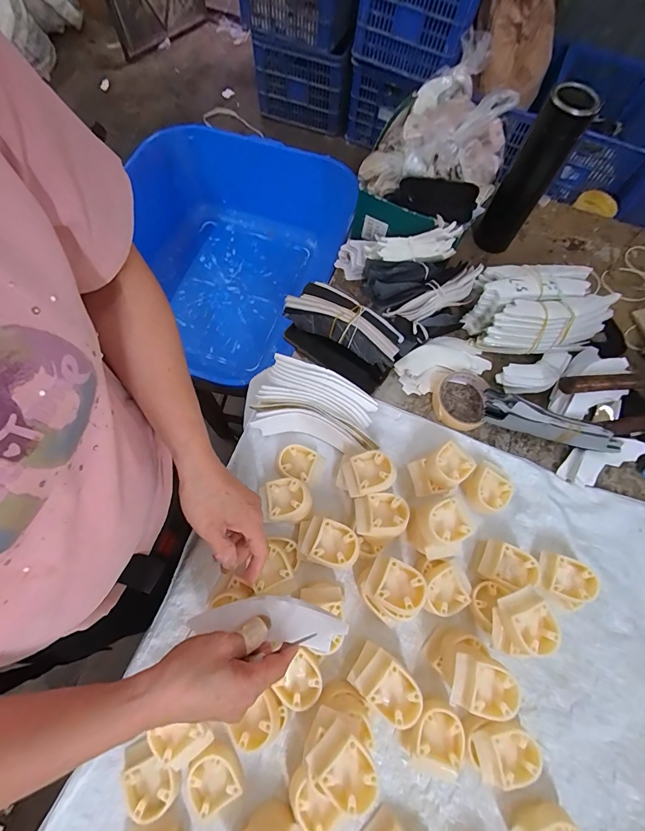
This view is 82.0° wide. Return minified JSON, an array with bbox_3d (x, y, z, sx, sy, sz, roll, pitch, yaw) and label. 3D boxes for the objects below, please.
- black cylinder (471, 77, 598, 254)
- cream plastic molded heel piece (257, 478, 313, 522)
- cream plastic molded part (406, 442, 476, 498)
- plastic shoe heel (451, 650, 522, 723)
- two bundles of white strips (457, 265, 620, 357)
[{"bbox_3d":[0.315,-0.361,0.573,0.063,0.233,0.056,24,69,6],"label":"black cylinder"},{"bbox_3d":[-0.045,0.107,0.465,0.061,0.044,0.050,-4,68,-5],"label":"cream plastic molded heel piece"},{"bbox_3d":[0.151,0.072,0.480,0.072,0.053,0.050,-24,71,-12],"label":"cream plastic molded part"},{"bbox_3d":[0.162,0.269,0.368,0.060,0.020,0.049,14,68,3],"label":"plastic shoe heel"},{"bbox_3d":[0.328,-0.163,0.574,0.198,0.079,0.126,-2,68,-4],"label":"two bundles of white strips"}]

